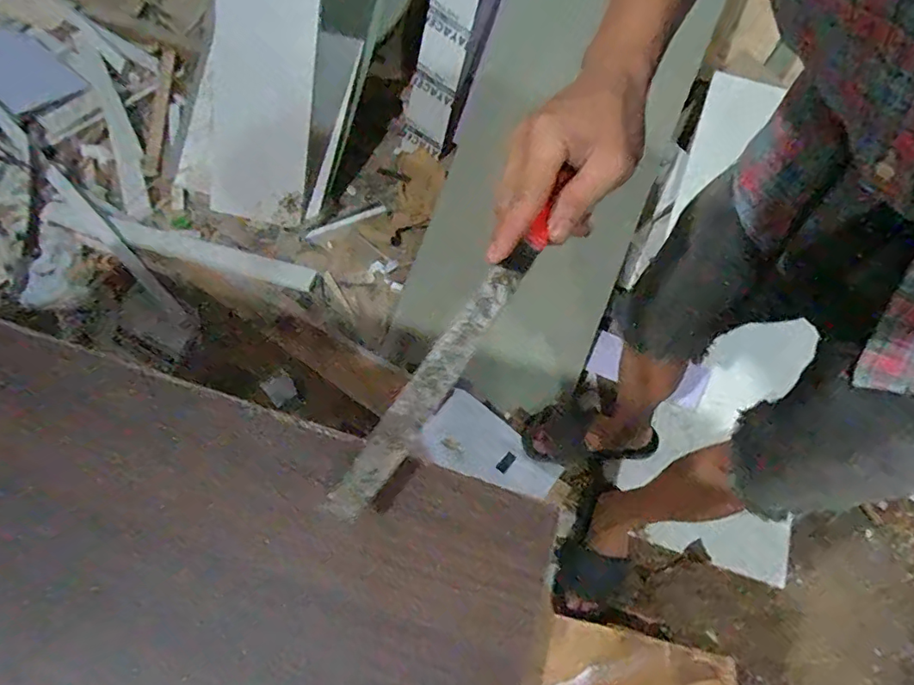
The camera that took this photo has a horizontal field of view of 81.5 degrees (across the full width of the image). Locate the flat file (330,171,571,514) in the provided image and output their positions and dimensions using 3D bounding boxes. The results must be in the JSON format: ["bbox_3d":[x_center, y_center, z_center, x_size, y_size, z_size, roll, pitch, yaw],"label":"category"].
[{"bbox_3d":[0.008,-0.011,0.305,0.020,0.014,0.248,34,63,2],"label":"flat file"}]

